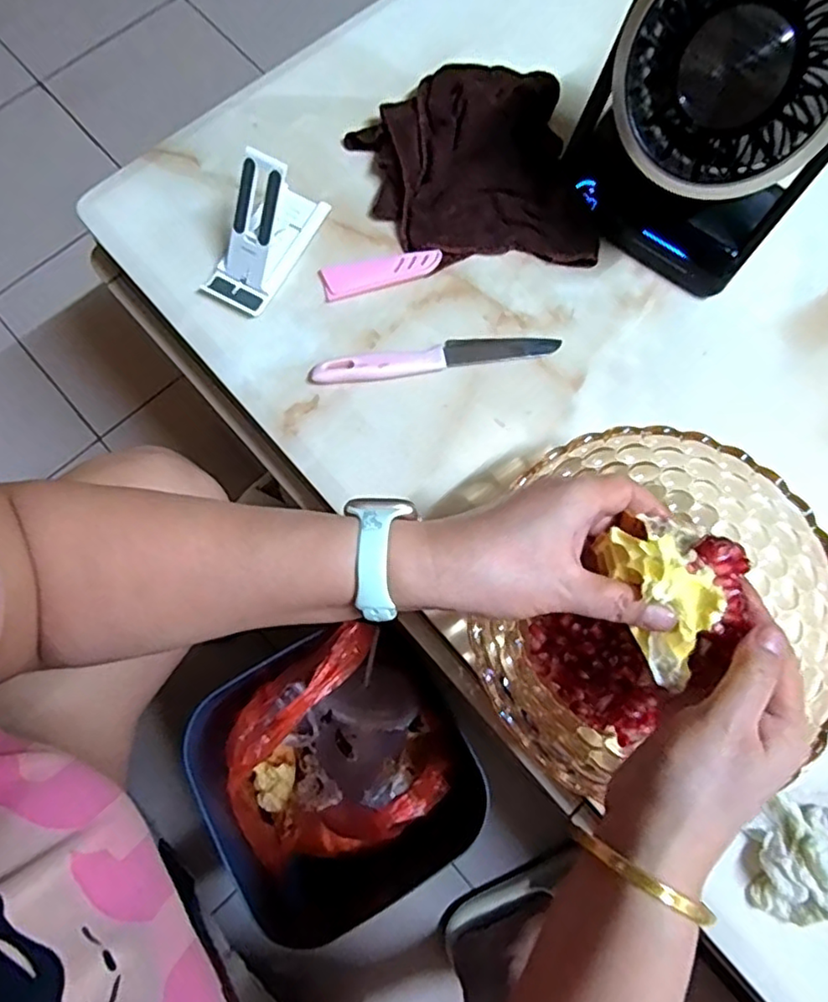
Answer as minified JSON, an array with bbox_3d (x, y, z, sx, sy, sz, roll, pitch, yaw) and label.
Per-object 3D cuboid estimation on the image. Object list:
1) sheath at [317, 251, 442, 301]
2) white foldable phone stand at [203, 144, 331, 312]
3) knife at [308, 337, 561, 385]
[{"bbox_3d":[-0.027,-0.188,0.511,0.096,0.012,0.028,-14,75,-5],"label":"sheath"},{"bbox_3d":[-0.115,-0.214,0.483,0.048,0.073,0.113,31,76,7],"label":"white foldable phone stand"},{"bbox_3d":[0.018,-0.113,0.492,0.193,0.011,0.025,-11,75,-4],"label":"knife"}]

